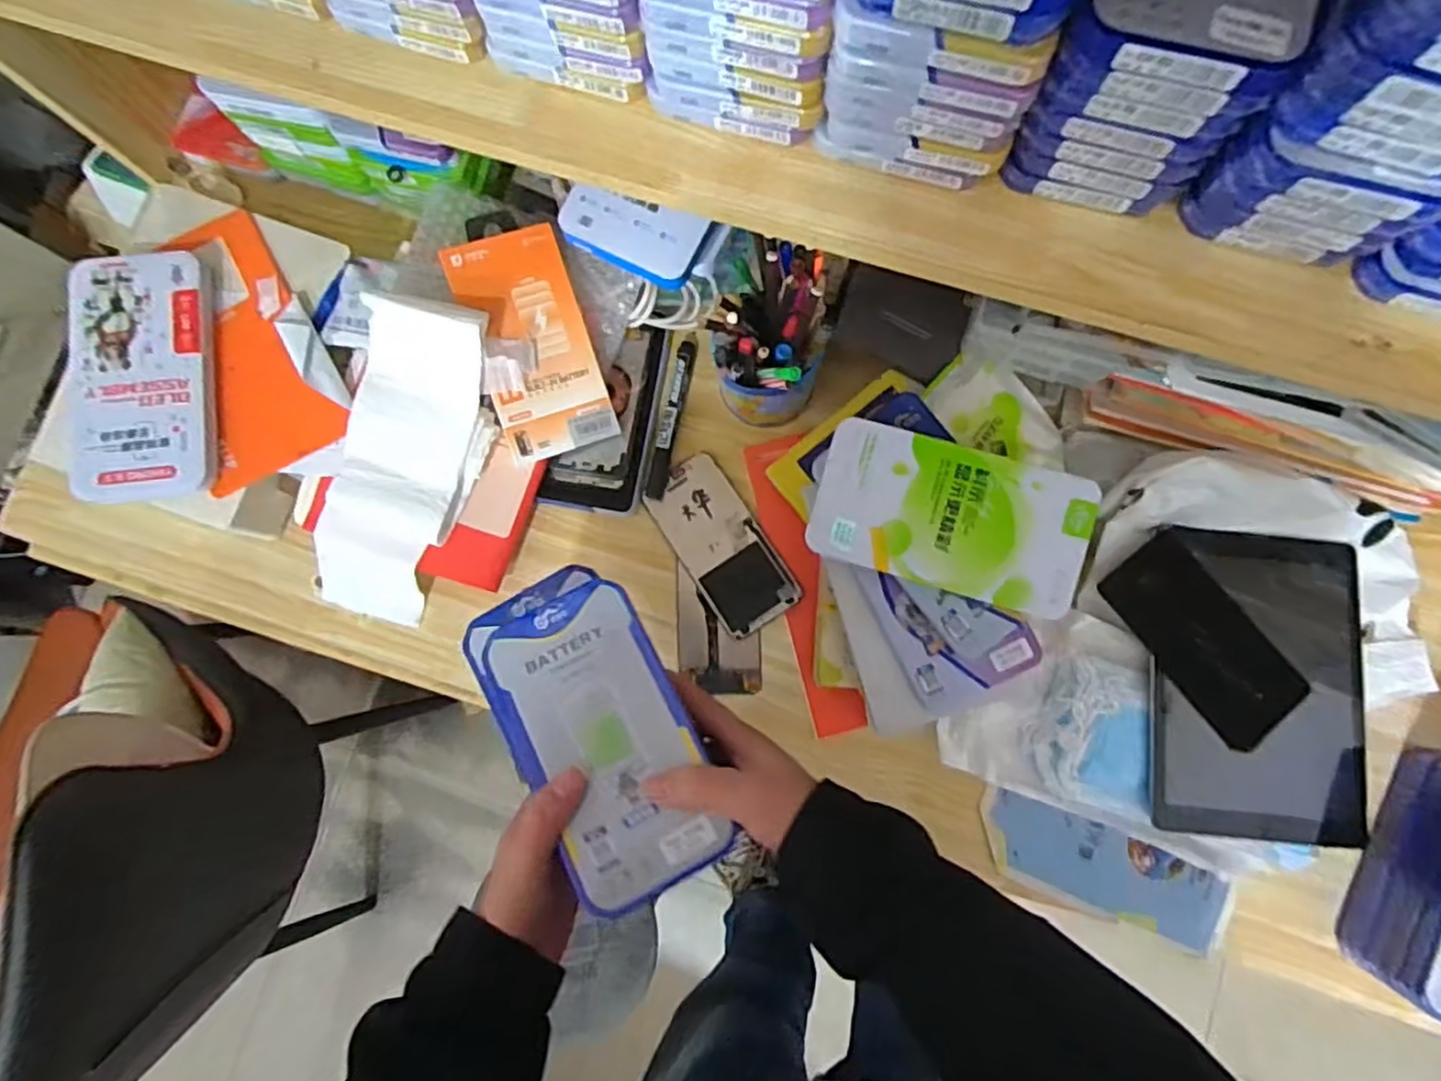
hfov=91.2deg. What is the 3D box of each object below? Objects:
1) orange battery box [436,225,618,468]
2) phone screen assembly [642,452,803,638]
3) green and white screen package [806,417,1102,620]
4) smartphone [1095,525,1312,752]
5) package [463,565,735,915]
[{"bbox_3d":[-0.152,-0.161,0.578,0.093,0.018,0.178,-19,99,-13],"label":"orange battery box"},{"bbox_3d":[0.001,0.003,0.616,0.073,0.007,0.154,-34,82,-2],"label":"phone screen assembly"},{"bbox_3d":[0.166,-0.017,0.507,0.189,0.007,0.101,16,90,8],"label":"green and white screen package"},{"bbox_3d":[0.381,0.077,0.554,0.084,0.012,0.167,-38,88,-8],"label":"smartphone"},{"bbox_3d":[-0.076,0.109,0.424,0.103,0.022,0.198,-33,71,-1],"label":"package"}]

